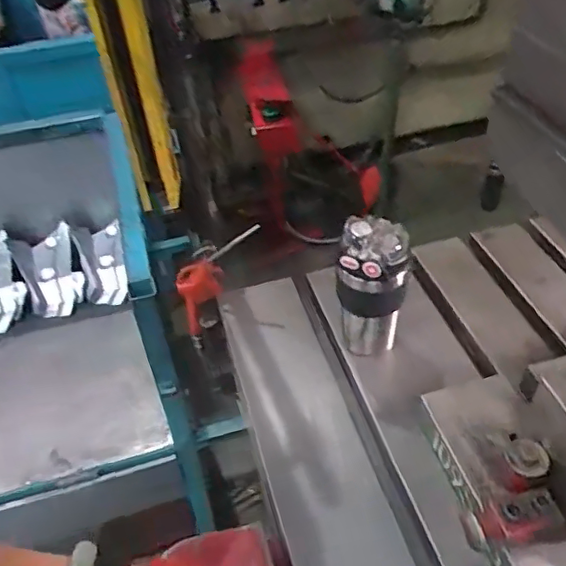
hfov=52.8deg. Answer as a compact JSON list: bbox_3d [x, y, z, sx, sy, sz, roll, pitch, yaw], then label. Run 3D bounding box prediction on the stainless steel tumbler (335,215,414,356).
[{"bbox_3d":[0.105,0.012,0.685,0.082,0.186,0.065,6,44,10],"label":"stainless steel tumbler"}]

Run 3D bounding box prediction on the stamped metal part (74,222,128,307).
[{"bbox_3d":[-0.411,-0.039,1.304,0.098,0.048,0.184,-11,83,-8],"label":"stamped metal part"}]

